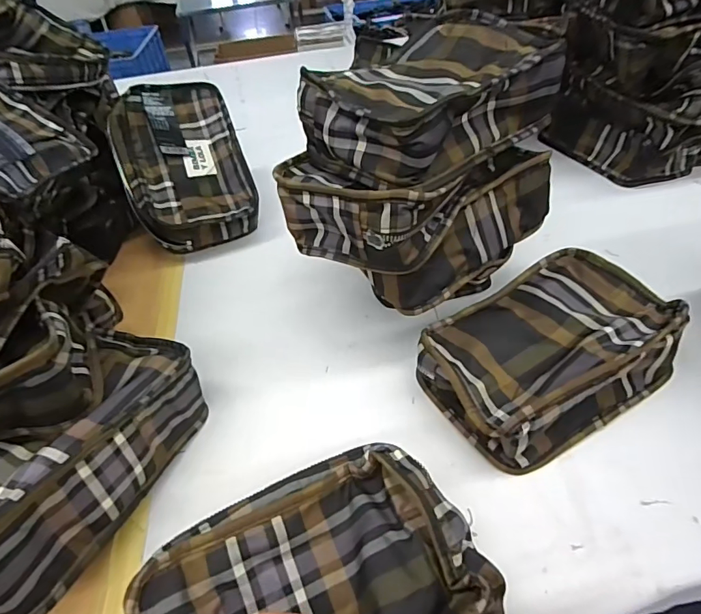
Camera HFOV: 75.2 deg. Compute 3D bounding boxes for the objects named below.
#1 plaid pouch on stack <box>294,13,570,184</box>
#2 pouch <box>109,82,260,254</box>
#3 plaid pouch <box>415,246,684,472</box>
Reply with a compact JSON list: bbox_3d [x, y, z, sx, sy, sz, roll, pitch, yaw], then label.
[{"bbox_3d":[0.064,-0.160,0.350,0.129,0.057,0.194,31,55,32],"label":"plaid pouch on stack"},{"bbox_3d":[-0.199,-0.171,0.542,0.139,0.055,0.201,-18,81,-19],"label":"pouch"},{"bbox_3d":[0.154,0.031,0.362,0.197,0.055,0.130,-26,47,-19],"label":"plaid pouch"}]

